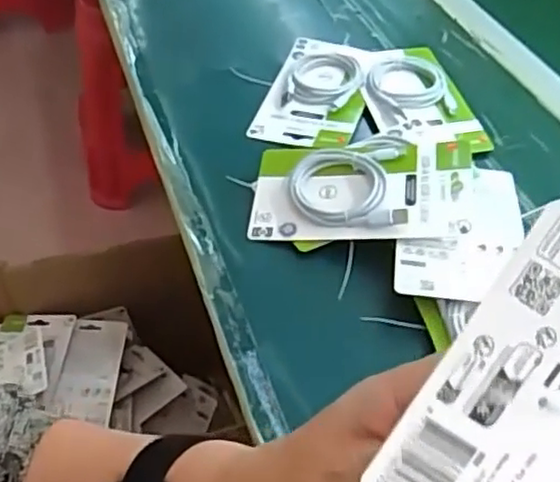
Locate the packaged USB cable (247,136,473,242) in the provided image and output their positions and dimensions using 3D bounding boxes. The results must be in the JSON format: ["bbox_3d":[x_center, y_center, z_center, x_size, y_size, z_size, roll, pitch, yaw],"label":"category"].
[{"bbox_3d":[0.065,-0.045,0.560,0.178,0.013,0.103,0,55,15],"label":"packaged USB cable"}]

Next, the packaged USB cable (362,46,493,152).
[{"bbox_3d":[0.141,-0.147,0.682,0.102,0.019,0.164,-4,45,-8],"label":"packaged USB cable"}]

